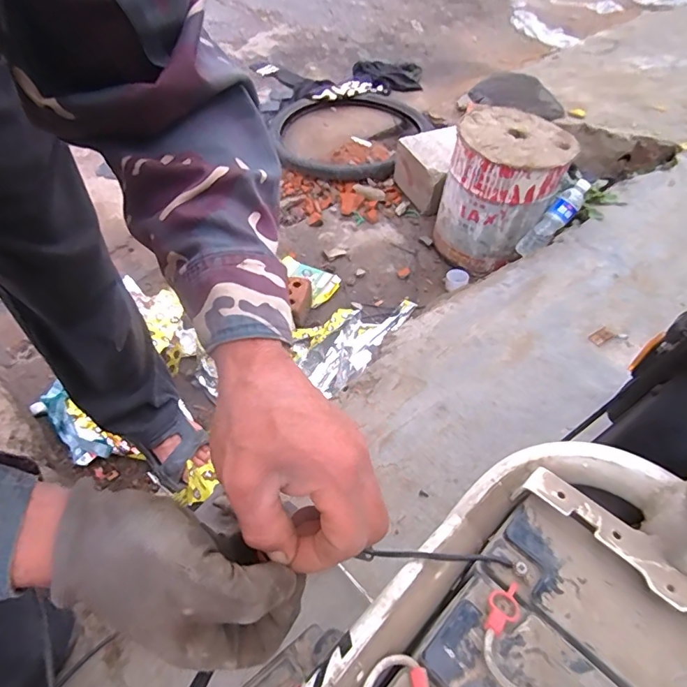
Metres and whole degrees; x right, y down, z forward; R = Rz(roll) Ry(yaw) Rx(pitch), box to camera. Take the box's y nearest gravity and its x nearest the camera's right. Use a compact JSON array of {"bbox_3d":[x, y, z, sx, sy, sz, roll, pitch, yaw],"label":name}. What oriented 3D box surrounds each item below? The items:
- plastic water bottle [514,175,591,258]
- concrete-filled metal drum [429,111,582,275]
[{"bbox_3d":[0.535,-0.314,1.201,0.221,0.050,0.068,-50,57,18],"label":"plastic water bottle"},{"bbox_3d":[0.404,-0.390,1.258,0.279,0.318,0.239,18,54,13],"label":"concrete-filled metal drum"}]

